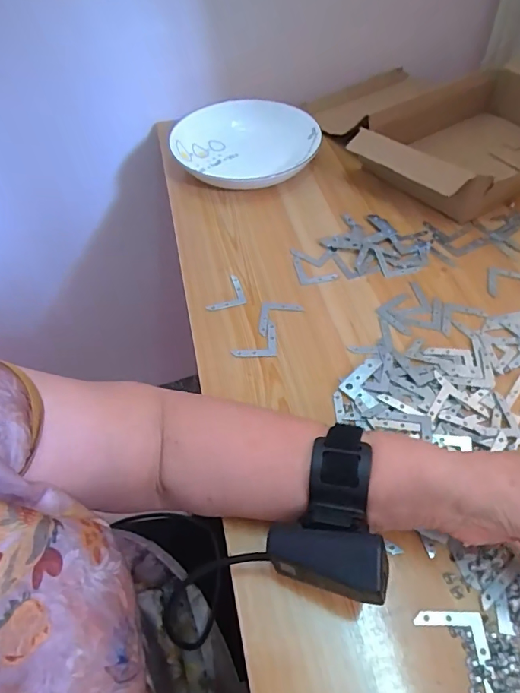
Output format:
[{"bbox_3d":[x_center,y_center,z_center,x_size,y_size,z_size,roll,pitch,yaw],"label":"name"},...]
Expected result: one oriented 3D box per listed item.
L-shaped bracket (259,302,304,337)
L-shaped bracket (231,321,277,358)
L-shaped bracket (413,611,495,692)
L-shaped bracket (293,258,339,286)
[{"bbox_3d":[0.020,-0.026,0.434,0.042,0.006,0.038,8,62,8],"label":"L-shaped bracket"},{"bbox_3d":[-0.005,-0.006,0.421,0.041,0.008,0.042,-1,53,0],"label":"L-shaped bracket"},{"bbox_3d":[0.120,0.187,0.268,0.042,0.004,0.042,0,53,1],"label":"L-shaped bracket"},{"bbox_3d":[0.061,-0.084,0.482,0.041,0.005,0.040,-8,54,-4],"label":"L-shaped bracket"}]

